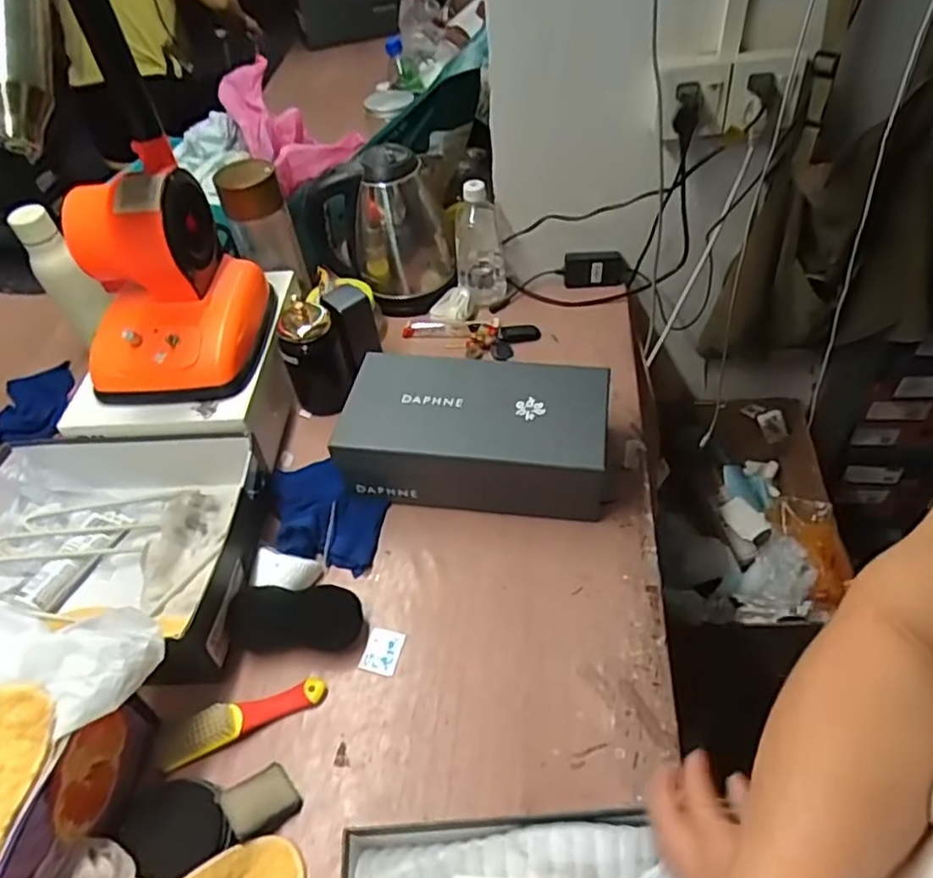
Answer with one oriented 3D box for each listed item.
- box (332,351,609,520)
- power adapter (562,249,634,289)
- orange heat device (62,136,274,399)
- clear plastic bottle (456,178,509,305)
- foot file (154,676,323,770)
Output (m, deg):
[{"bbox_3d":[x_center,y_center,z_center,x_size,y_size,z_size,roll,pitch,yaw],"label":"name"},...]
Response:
[{"bbox_3d":[0.015,-0.004,0.779,0.290,0.115,0.161,7,49,12],"label":"box"},{"bbox_3d":[0.202,-0.260,1.034,0.103,0.053,0.032,-2,48,4],"label":"power adapter"},{"bbox_3d":[-0.348,-0.184,0.768,0.171,0.197,0.197,-1,48,5],"label":"orange heat device"},{"bbox_3d":[0.020,-0.291,0.988,0.074,0.171,0.060,-4,48,2],"label":"clear plastic bottle"},{"bbox_3d":[-0.211,0.259,0.628,0.154,0.024,0.044,-20,49,-12],"label":"foot file"}]

